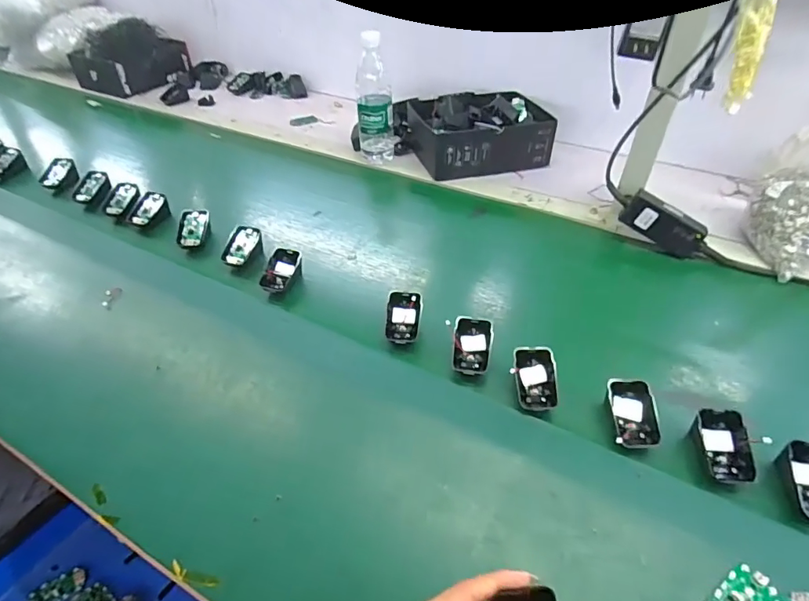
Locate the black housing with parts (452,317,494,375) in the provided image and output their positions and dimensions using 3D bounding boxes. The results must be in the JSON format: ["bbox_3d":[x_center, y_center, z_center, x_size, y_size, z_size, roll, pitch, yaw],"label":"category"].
[{"bbox_3d":[0.081,0.054,0.556,0.046,0.016,0.068,8,75,6],"label":"black housing with parts"}]

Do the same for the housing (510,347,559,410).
[{"bbox_3d":[0.146,0.086,0.520,0.047,0.013,0.069,2,75,3],"label":"housing"}]

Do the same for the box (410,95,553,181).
[{"bbox_3d":[0.148,-0.337,0.920,0.259,0.090,0.191,-13,44,-7],"label":"box"}]

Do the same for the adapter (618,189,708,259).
[{"bbox_3d":[0.389,-0.112,0.695,0.121,0.056,0.029,36,54,7],"label":"adapter"}]

